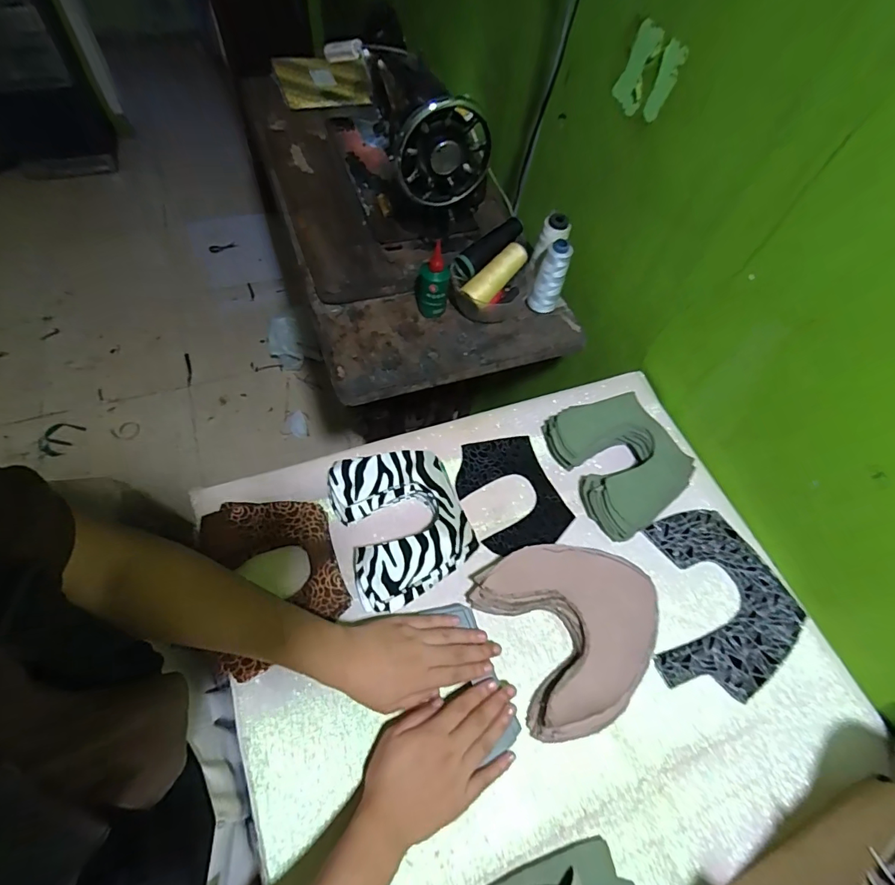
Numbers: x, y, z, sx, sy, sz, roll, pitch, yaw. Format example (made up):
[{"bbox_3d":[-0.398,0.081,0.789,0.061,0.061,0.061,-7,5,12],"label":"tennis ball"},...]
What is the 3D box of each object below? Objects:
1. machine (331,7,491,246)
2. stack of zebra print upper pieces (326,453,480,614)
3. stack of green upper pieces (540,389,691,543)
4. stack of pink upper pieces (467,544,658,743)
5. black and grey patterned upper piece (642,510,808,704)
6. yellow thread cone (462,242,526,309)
[{"bbox_3d":[-0.083,-0.533,0.766,0.177,0.195,0.417,-17,62,-14],"label":"machine"},{"bbox_3d":[-0.049,0.090,0.528,0.133,0.048,0.164,-18,62,-14],"label":"stack of zebra print upper pieces"},{"bbox_3d":[0.212,0.017,0.587,0.137,0.048,0.172,-26,64,-18],"label":"stack of green upper pieces"},{"bbox_3d":[0.134,0.188,0.495,0.175,0.031,0.173,-22,63,-16],"label":"stack of pink upper pieces"},{"bbox_3d":[0.290,0.176,0.529,0.178,0.012,0.185,2,59,-3],"label":"black and grey patterned upper piece"},{"bbox_3d":[0.074,-0.244,0.692,0.114,0.034,0.033,-45,70,-7],"label":"yellow thread cone"}]

